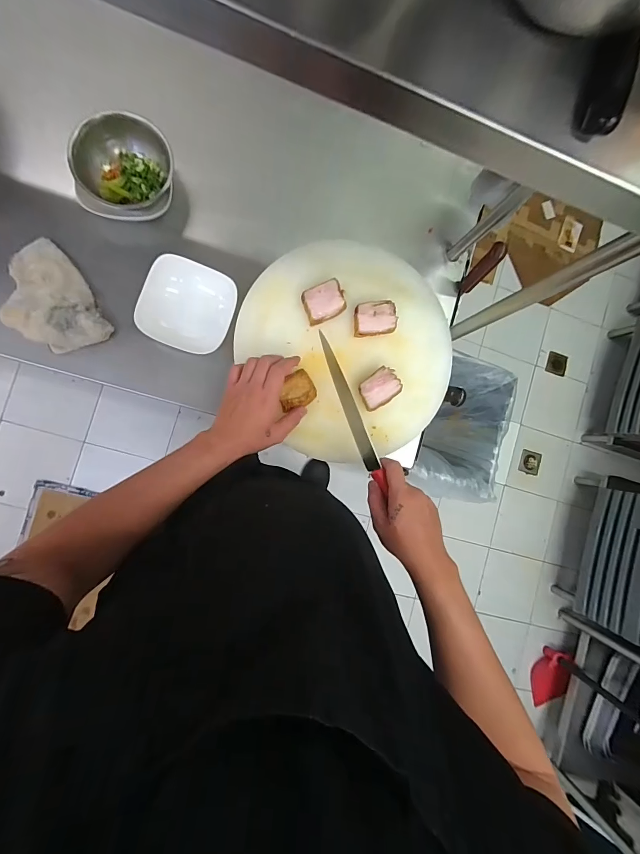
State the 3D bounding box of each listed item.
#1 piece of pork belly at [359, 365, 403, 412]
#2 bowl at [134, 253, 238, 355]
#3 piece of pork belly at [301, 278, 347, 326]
[{"bbox_3d":[0.096,-0.062,0.571,0.067,0.017,0.051,-38,94,-6],"label":"piece of pork belly"},{"bbox_3d":[-0.225,-0.204,0.600,0.145,0.037,0.142,18,87,-7],"label":"bowl"},{"bbox_3d":[0.008,-0.198,0.563,0.069,0.018,0.053,-26,93,-7],"label":"piece of pork belly"}]

